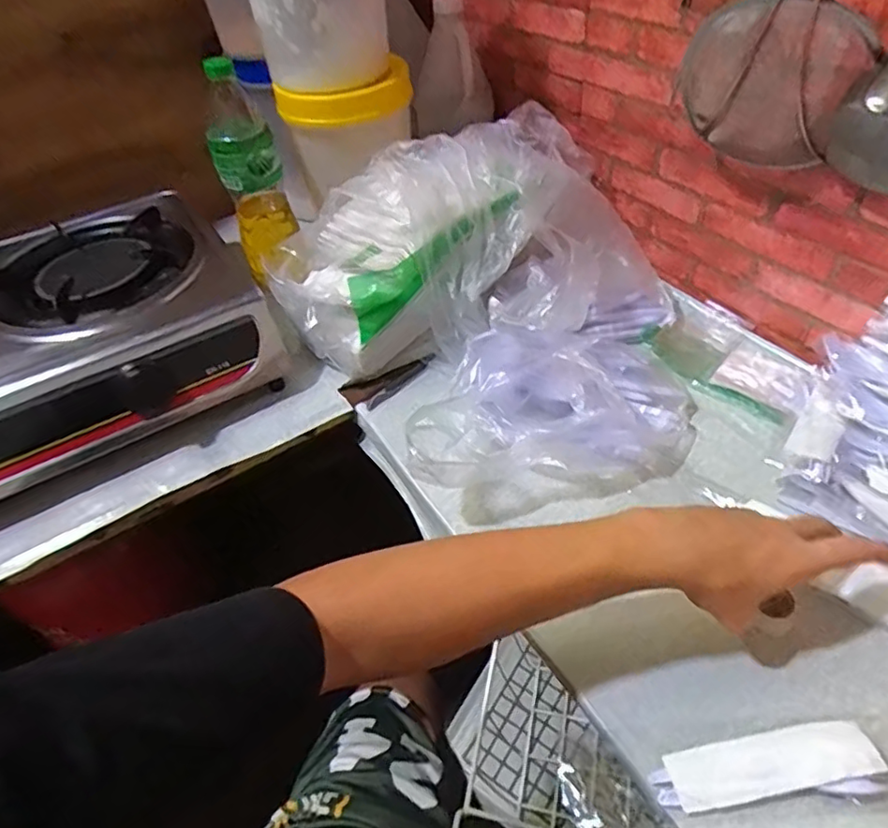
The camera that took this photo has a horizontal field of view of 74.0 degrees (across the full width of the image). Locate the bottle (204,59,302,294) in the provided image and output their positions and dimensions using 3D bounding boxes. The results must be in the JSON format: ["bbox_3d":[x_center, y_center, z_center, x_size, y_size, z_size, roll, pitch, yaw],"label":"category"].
[{"bbox_3d":[-0.237,-0.293,0.732,0.075,0.247,0.058,-20,48,-14],"label":"bottle"}]

